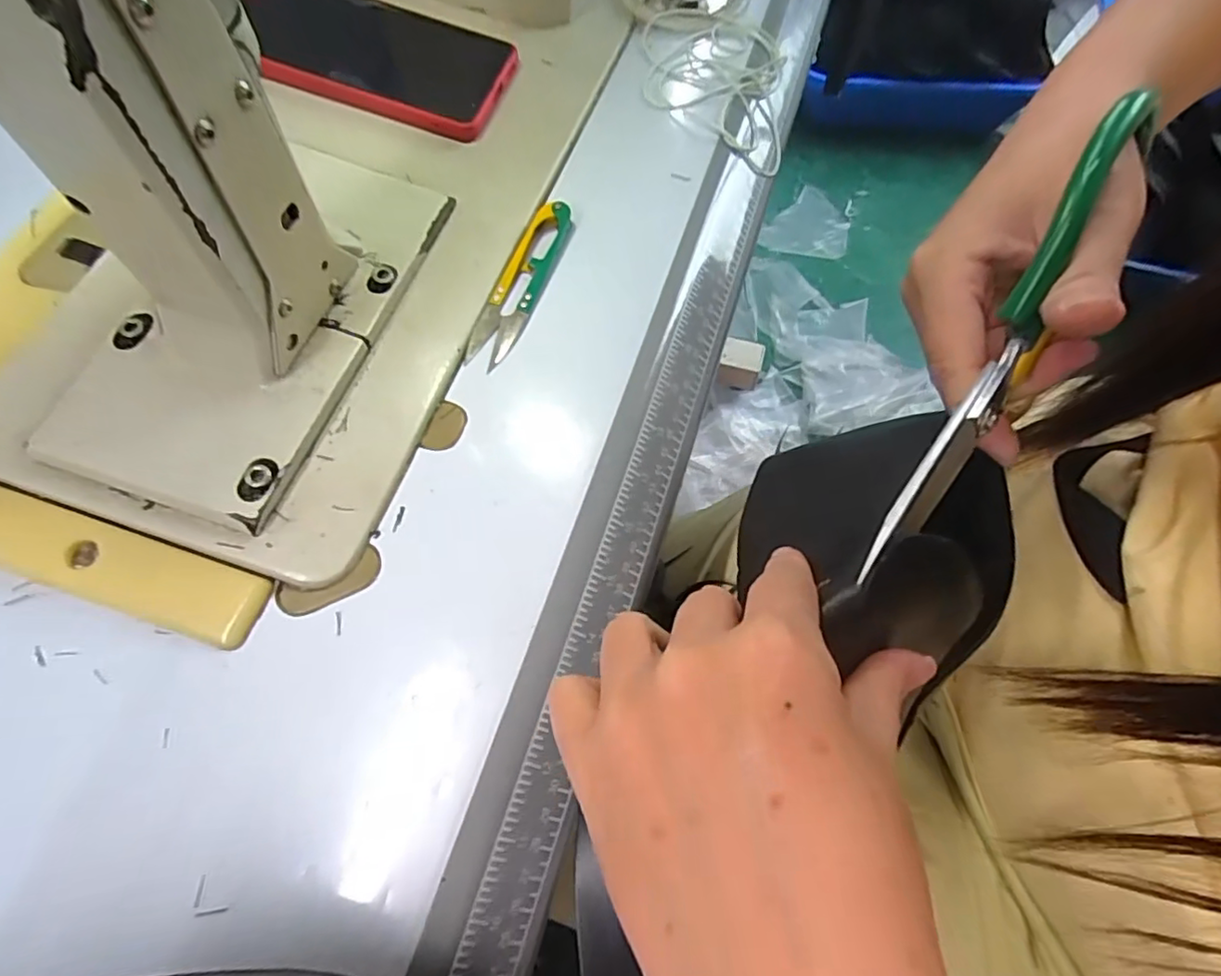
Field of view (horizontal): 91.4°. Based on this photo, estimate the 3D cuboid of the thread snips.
[{"bbox_3d":[-0.046,-0.105,0.303,0.022,0.010,0.100,18,68,9],"label":"thread snips"}]

